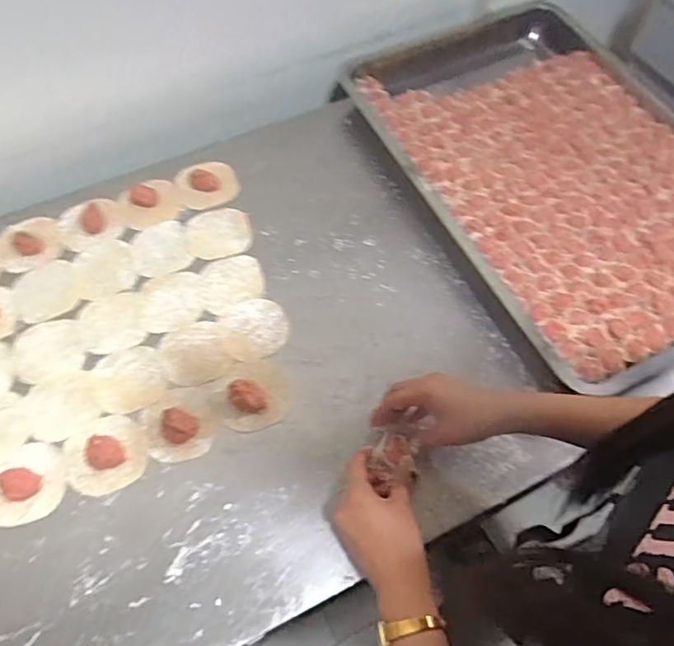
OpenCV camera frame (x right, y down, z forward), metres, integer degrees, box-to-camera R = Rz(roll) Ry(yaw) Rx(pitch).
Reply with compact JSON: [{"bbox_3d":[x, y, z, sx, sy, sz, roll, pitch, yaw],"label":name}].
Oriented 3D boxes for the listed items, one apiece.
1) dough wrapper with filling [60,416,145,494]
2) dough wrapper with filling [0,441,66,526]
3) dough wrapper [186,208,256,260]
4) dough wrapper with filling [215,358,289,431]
[{"bbox_3d":[-0.248,0.136,0.564,0.083,0.023,0.082,-27,65,-14],"label":"dough wrapper with filling"},{"bbox_3d":[-0.324,0.162,0.552,0.075,0.015,0.081,0,62,0],"label":"dough wrapper with filling"},{"bbox_3d":[-0.156,-0.119,0.713,0.084,0.006,0.079,-17,64,-4],"label":"dough wrapper"},{"bbox_3d":[-0.095,0.074,0.592,0.077,0.017,0.080,0,62,0],"label":"dough wrapper with filling"}]

